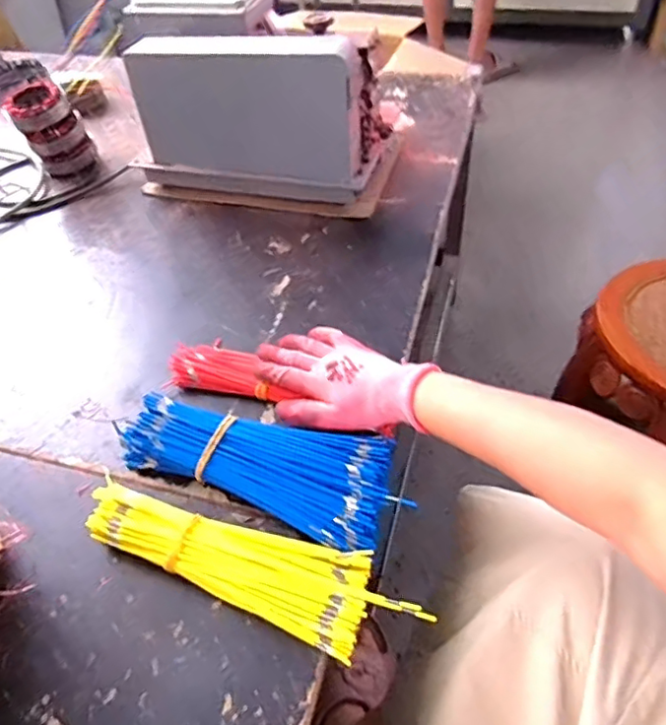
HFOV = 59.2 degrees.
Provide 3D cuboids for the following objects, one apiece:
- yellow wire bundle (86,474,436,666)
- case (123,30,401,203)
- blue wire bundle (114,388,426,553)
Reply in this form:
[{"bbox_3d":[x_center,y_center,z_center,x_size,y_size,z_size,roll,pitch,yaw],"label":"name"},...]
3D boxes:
[{"bbox_3d":[-0.070,0.156,0.471,0.275,0.026,0.072,17,51,19],"label":"yellow wire bundle"},{"bbox_3d":[-0.103,-0.331,0.789,0.333,0.202,0.088,11,49,13],"label":"case"},{"bbox_3d":[-0.065,0.081,0.522,0.242,0.027,0.093,16,50,17],"label":"blue wire bundle"}]

